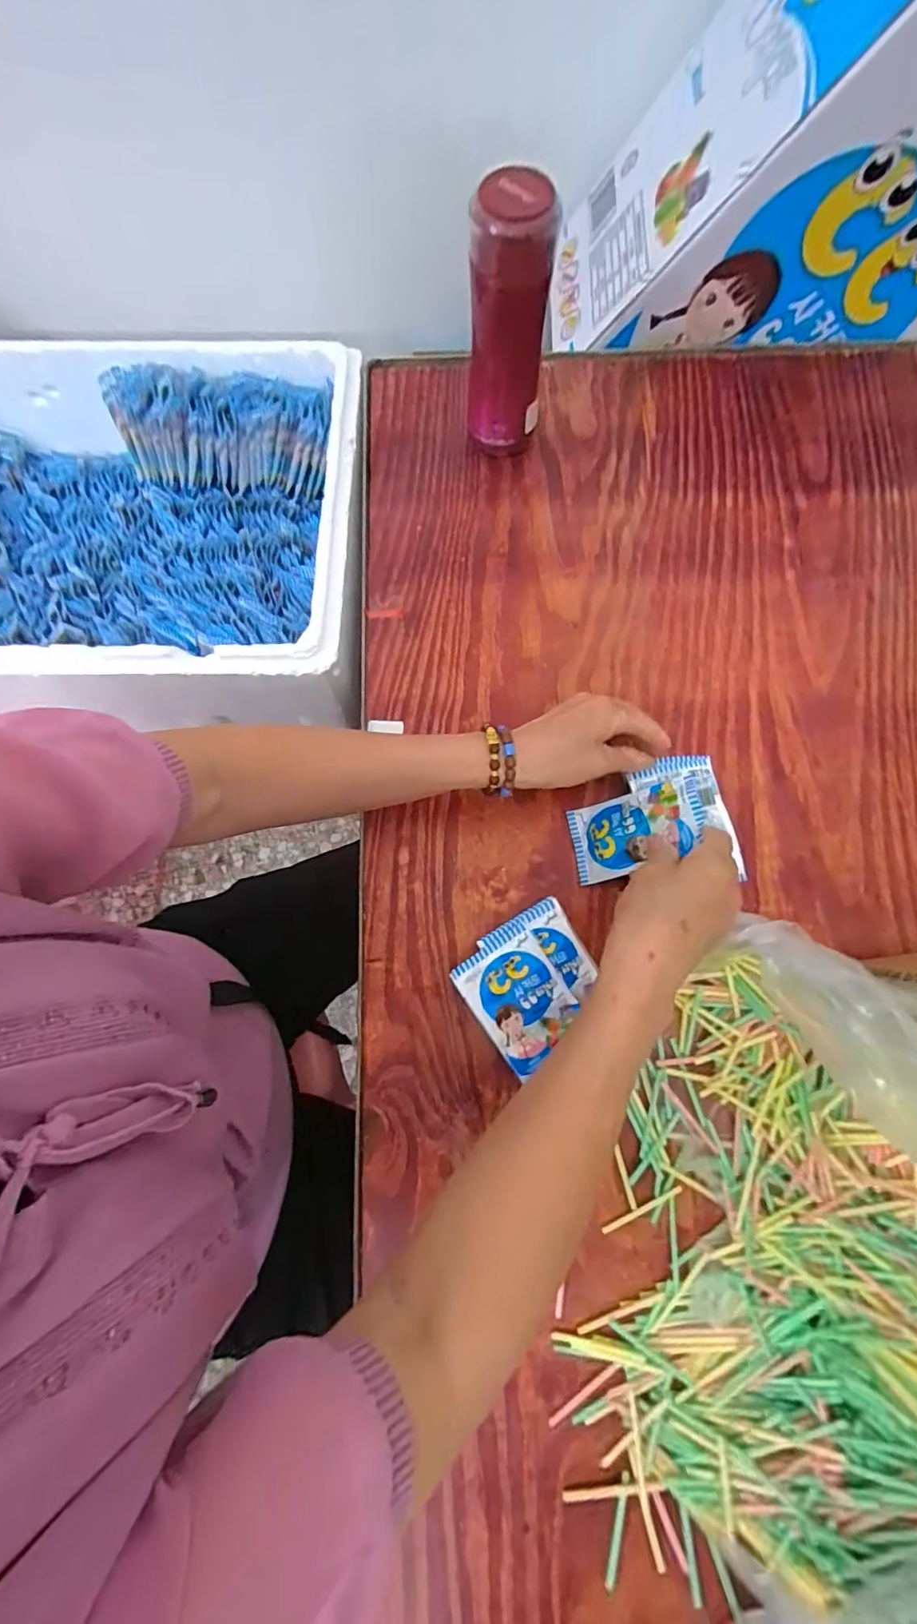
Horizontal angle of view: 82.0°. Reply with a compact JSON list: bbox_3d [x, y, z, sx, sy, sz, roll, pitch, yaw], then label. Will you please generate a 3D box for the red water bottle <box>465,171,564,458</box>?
[{"bbox_3d":[0.041,-0.421,0.465,0.061,0.187,0.065,-8,75,-1],"label":"red water bottle"}]

